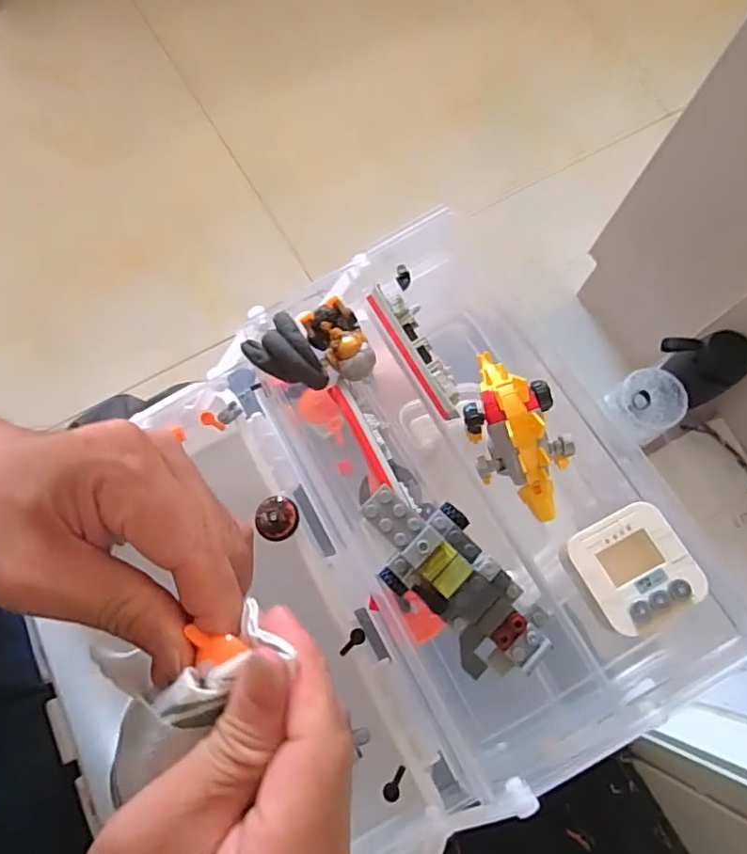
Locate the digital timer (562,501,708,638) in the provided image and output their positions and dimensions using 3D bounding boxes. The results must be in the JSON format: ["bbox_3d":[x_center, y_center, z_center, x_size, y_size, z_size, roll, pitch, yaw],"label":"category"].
[{"bbox_3d":[0.100,0.053,0.219,0.040,0.011,0.041,-27,76,-9],"label":"digital timer"}]

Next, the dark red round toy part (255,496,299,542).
[{"bbox_3d":[-0.050,0.047,0.298,0.022,0.006,0.023,1,74,-2],"label":"dark red round toy part"}]

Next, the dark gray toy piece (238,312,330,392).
[{"bbox_3d":[-0.042,-0.032,0.267,0.026,0.017,0.039,-33,77,-11],"label":"dark gray toy piece"}]

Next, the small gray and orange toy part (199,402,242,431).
[{"bbox_3d":[-0.085,-0.005,0.322,0.022,0.006,0.012,-25,76,-9],"label":"small gray and orange toy part"}]

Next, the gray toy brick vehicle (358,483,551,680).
[{"bbox_3d":[0.031,0.061,0.231,0.038,0.028,0.087,-38,78,-12],"label":"gray toy brick vehicle"}]

